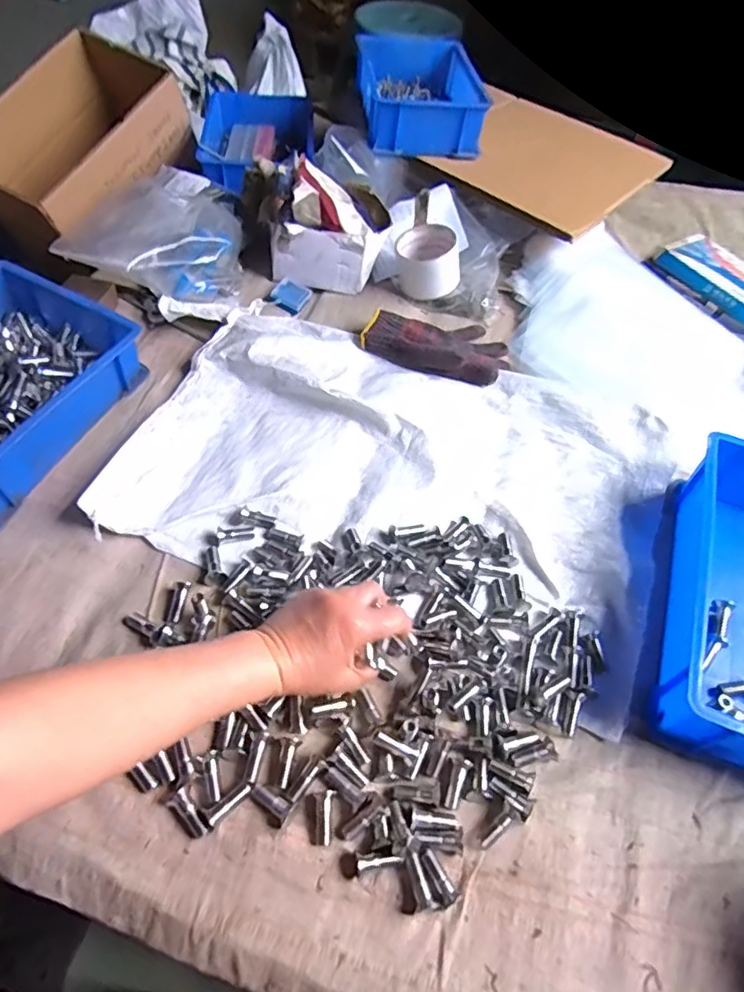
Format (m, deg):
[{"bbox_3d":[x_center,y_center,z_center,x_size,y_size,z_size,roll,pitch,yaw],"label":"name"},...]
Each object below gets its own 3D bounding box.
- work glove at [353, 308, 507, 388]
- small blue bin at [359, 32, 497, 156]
[{"bbox_3d":[0.082,-0.198,0.716,0.172,0.032,0.111,18,54,8],"label":"work glove"},{"bbox_3d":[0.073,-0.626,0.903,0.176,0.069,0.258,-1,55,-6],"label":"small blue bin"}]

